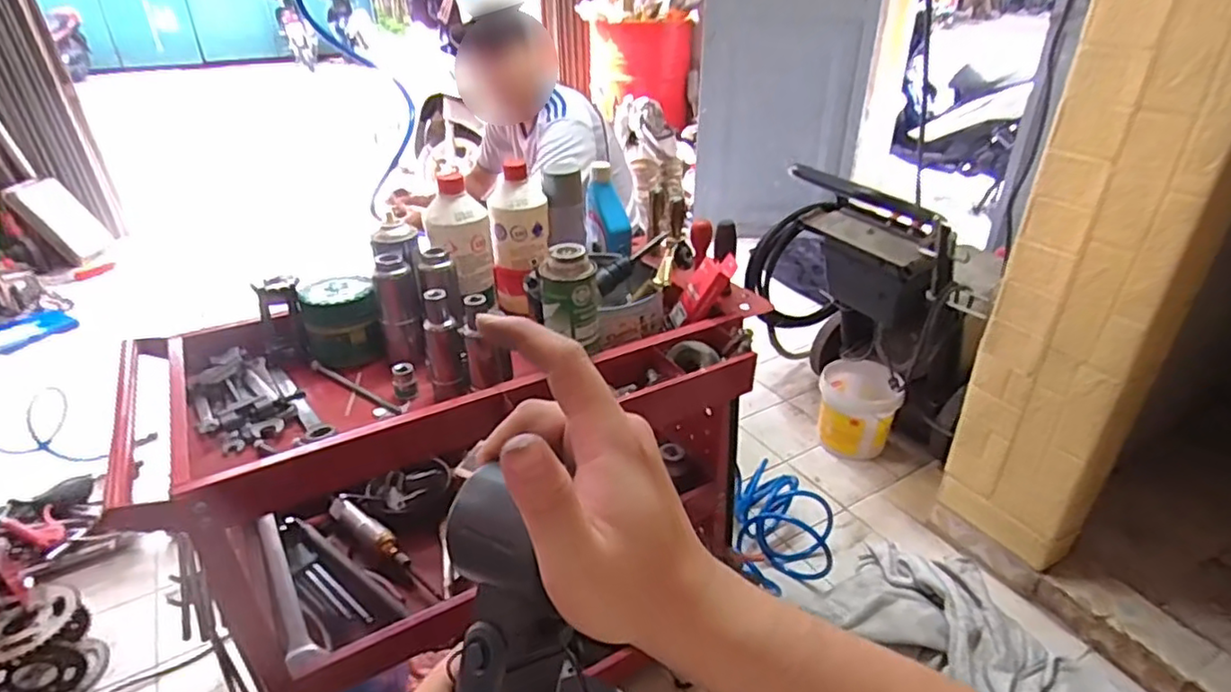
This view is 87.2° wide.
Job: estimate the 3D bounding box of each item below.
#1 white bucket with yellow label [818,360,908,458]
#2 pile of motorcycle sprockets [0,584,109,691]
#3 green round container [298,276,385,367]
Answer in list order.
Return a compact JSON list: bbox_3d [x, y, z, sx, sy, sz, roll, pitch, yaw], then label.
[{"bbox_3d":[0.628,0.153,1.685,0.191,0.194,0.200,9,31,15],"label":"white bucket with yellow label"},{"bbox_3d":[-1.033,0.548,1.154,0.138,0.141,0.168,23,38,34],"label":"pile of motorcycle sprockets"},{"bbox_3d":[-0.372,-0.033,0.880,0.095,0.112,0.094,0,30,0],"label":"green round container"}]

